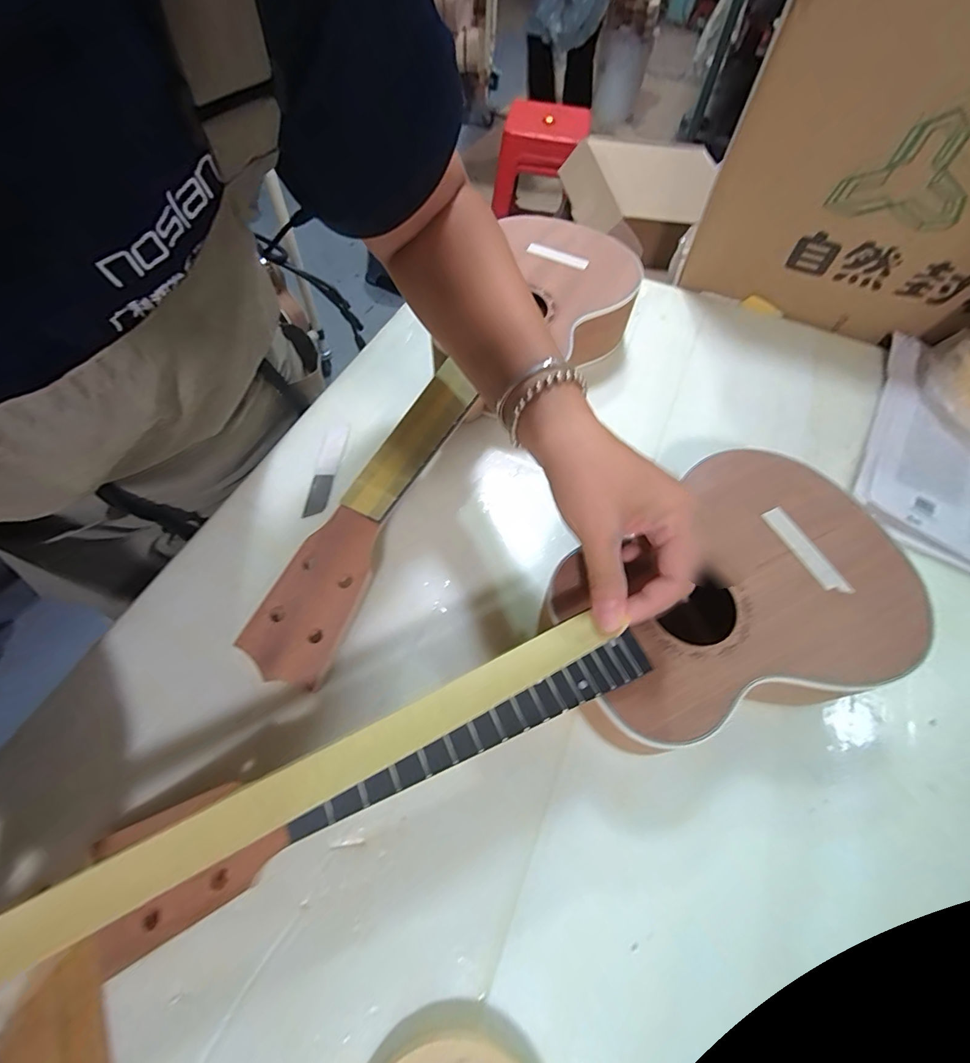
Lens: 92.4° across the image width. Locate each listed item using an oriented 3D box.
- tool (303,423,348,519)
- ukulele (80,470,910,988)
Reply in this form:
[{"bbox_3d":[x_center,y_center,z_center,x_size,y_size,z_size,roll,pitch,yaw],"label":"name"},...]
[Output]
[{"bbox_3d":[-0.140,-0.056,0.412,0.018,0.004,0.097,5,60,1],"label":"tool"},{"bbox_3d":[0.031,0.098,0.288,0.501,0.077,0.164,-21,63,-14],"label":"ukulele"}]

